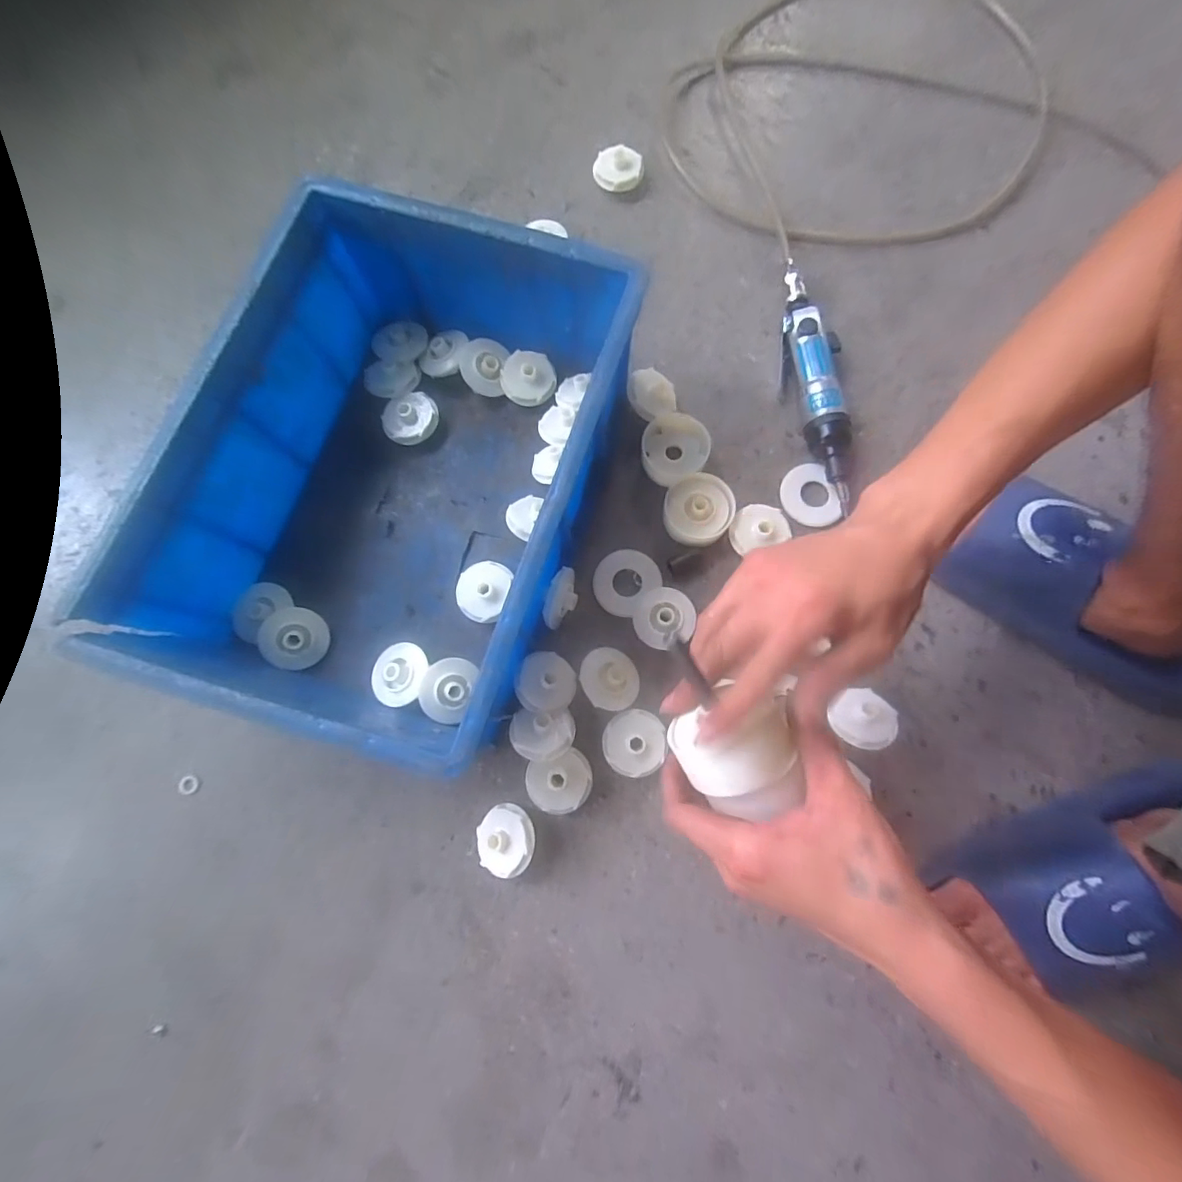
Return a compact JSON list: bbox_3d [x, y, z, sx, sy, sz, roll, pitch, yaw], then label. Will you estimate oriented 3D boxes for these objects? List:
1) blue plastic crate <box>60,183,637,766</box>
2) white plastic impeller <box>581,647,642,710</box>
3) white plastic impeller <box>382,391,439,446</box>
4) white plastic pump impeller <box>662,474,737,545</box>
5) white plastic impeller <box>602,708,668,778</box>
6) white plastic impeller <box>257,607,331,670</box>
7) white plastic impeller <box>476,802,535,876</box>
[{"bbox_3d":[-0.154,-0.091,0.445,0.291,0.154,0.390,18,79,5],"label":"blue plastic crate"},{"bbox_3d":[0.016,0.078,0.461,0.052,0.027,0.052,2,76,-9],"label":"white plastic impeller"},{"bbox_3d":[-0.175,-0.167,0.517,0.054,0.022,0.050,0,78,1],"label":"white plastic impeller"},{"bbox_3d":[0.100,-0.076,0.491,0.062,0.017,0.066,0,78,1],"label":"white plastic pump impeller"},{"bbox_3d":[0.037,0.130,0.453,0.051,0.031,0.053,0,78,1],"label":"white plastic impeller"},{"bbox_3d":[-0.265,0.042,0.471,0.055,0.020,0.055,2,85,-22],"label":"white plastic impeller"},{"bbox_3d":[-0.071,0.203,0.426,0.053,0.019,0.053,-9,67,22],"label":"white plastic impeller"}]

